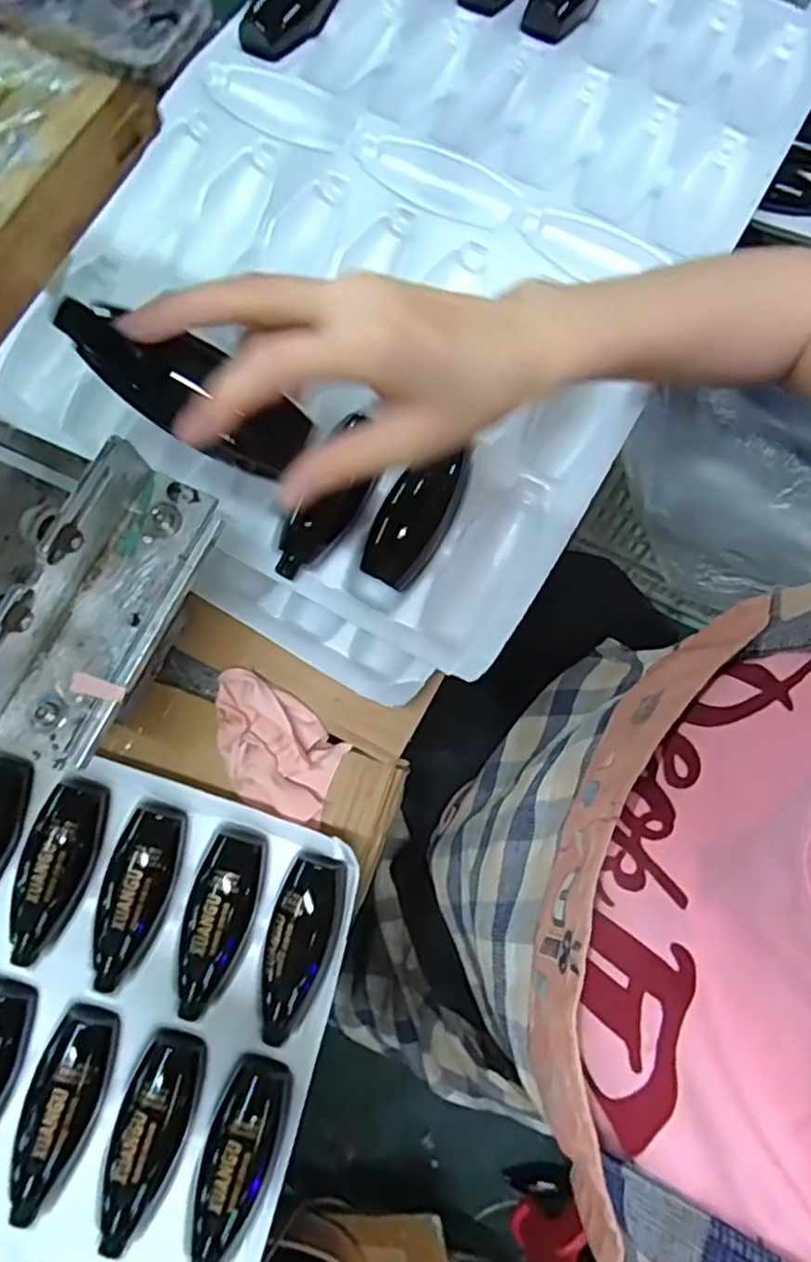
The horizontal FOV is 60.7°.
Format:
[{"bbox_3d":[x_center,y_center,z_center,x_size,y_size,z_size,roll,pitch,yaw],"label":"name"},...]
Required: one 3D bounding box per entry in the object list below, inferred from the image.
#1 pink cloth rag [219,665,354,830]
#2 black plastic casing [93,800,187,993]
[{"bbox_3d":[-0.084,0.071,0.431,0.092,0.023,0.067,26,75,8],"label":"pink cloth rag"},{"bbox_3d":[-0.162,0.151,0.400,0.043,0.030,0.102,15,74,5],"label":"black plastic casing"}]

